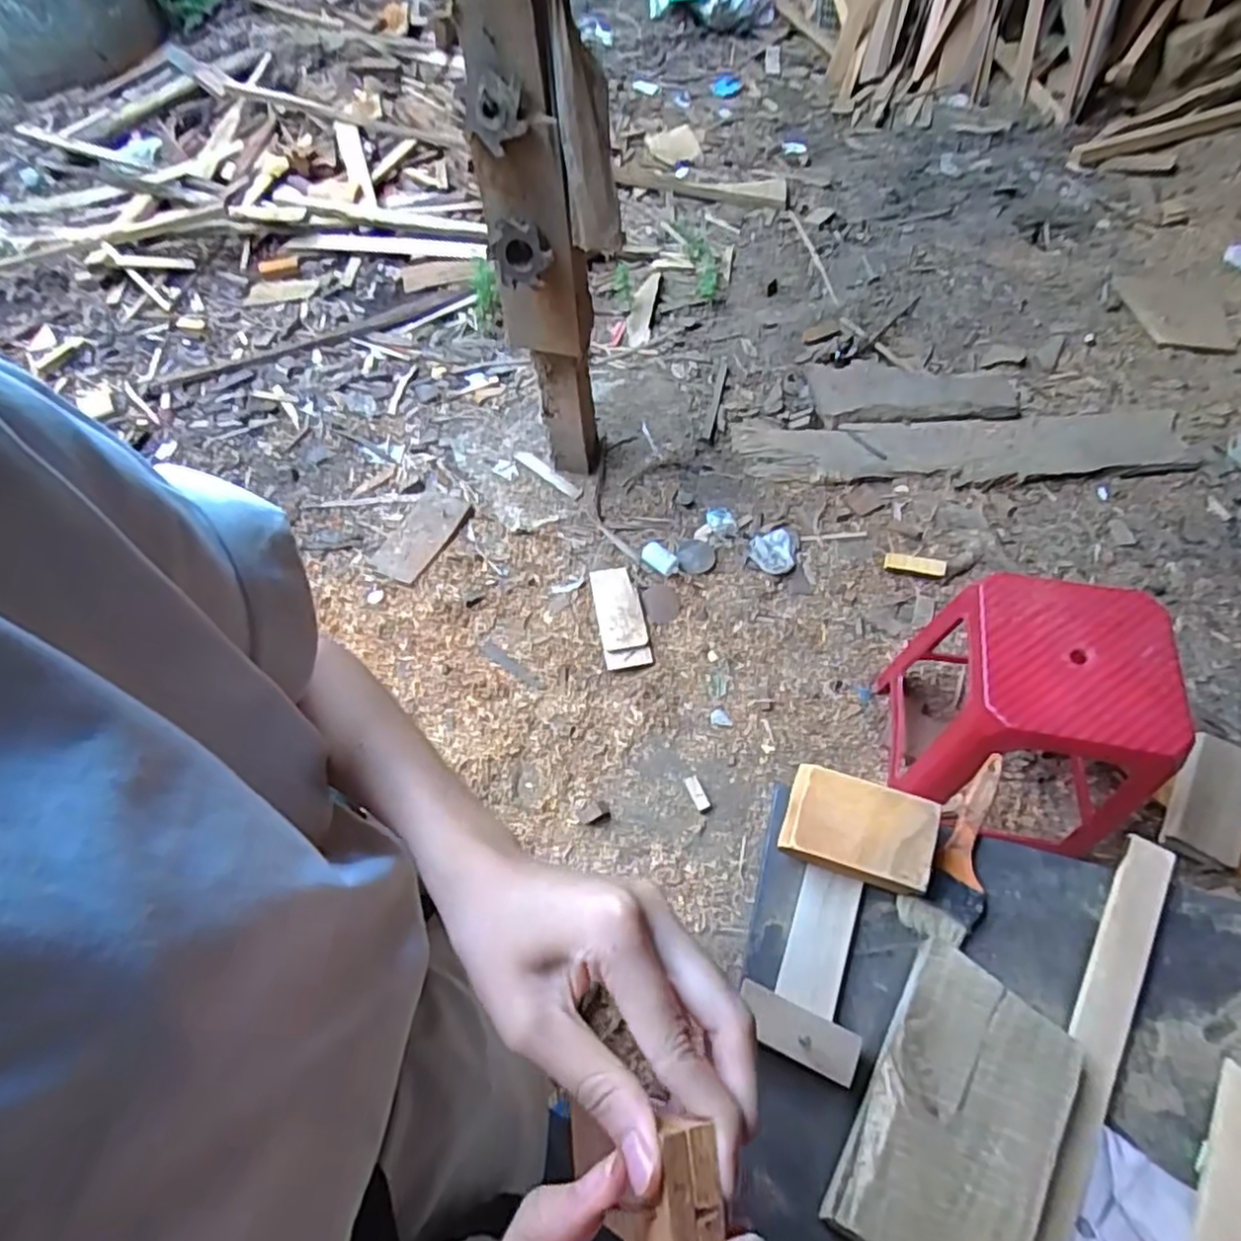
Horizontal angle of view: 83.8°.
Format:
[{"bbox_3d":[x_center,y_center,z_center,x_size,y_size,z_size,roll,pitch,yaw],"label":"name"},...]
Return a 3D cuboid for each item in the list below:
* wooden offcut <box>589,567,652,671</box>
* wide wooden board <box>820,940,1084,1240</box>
[{"bbox_3d":[-0.004,-0.013,1.585,0.105,0.036,0.261,-12,58,-3],"label":"wooden offcut"},{"bbox_3d":[0.232,0.343,0.474,0.113,0.023,0.193,24,67,20],"label":"wide wooden board"}]

